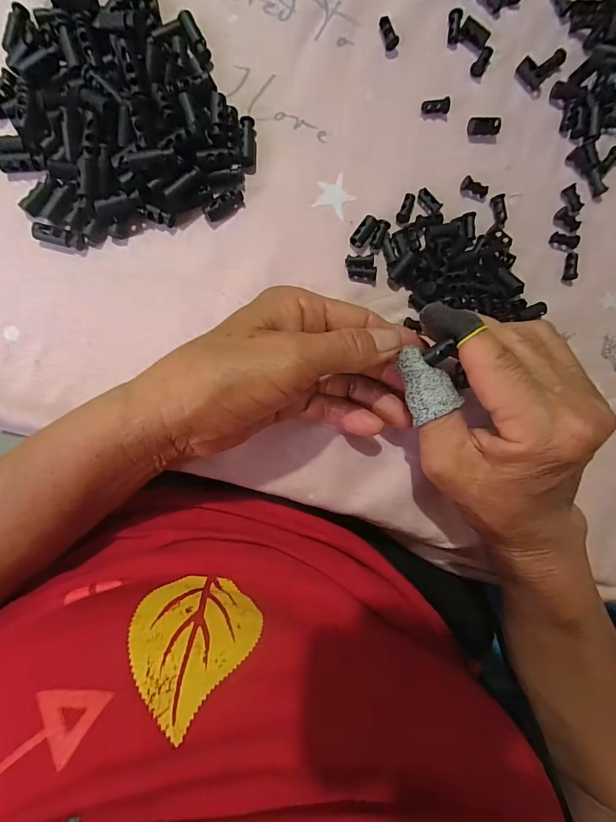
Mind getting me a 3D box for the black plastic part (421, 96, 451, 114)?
[{"bbox_3d":[0.079,-0.187,0.239,0.017,0.006,0.006,-6,92,-6],"label":"black plastic part"}]

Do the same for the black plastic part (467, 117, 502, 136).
[{"bbox_3d":[0.110,-0.178,0.242,0.020,0.008,0.009,-2,92,-6],"label":"black plastic part"}]

